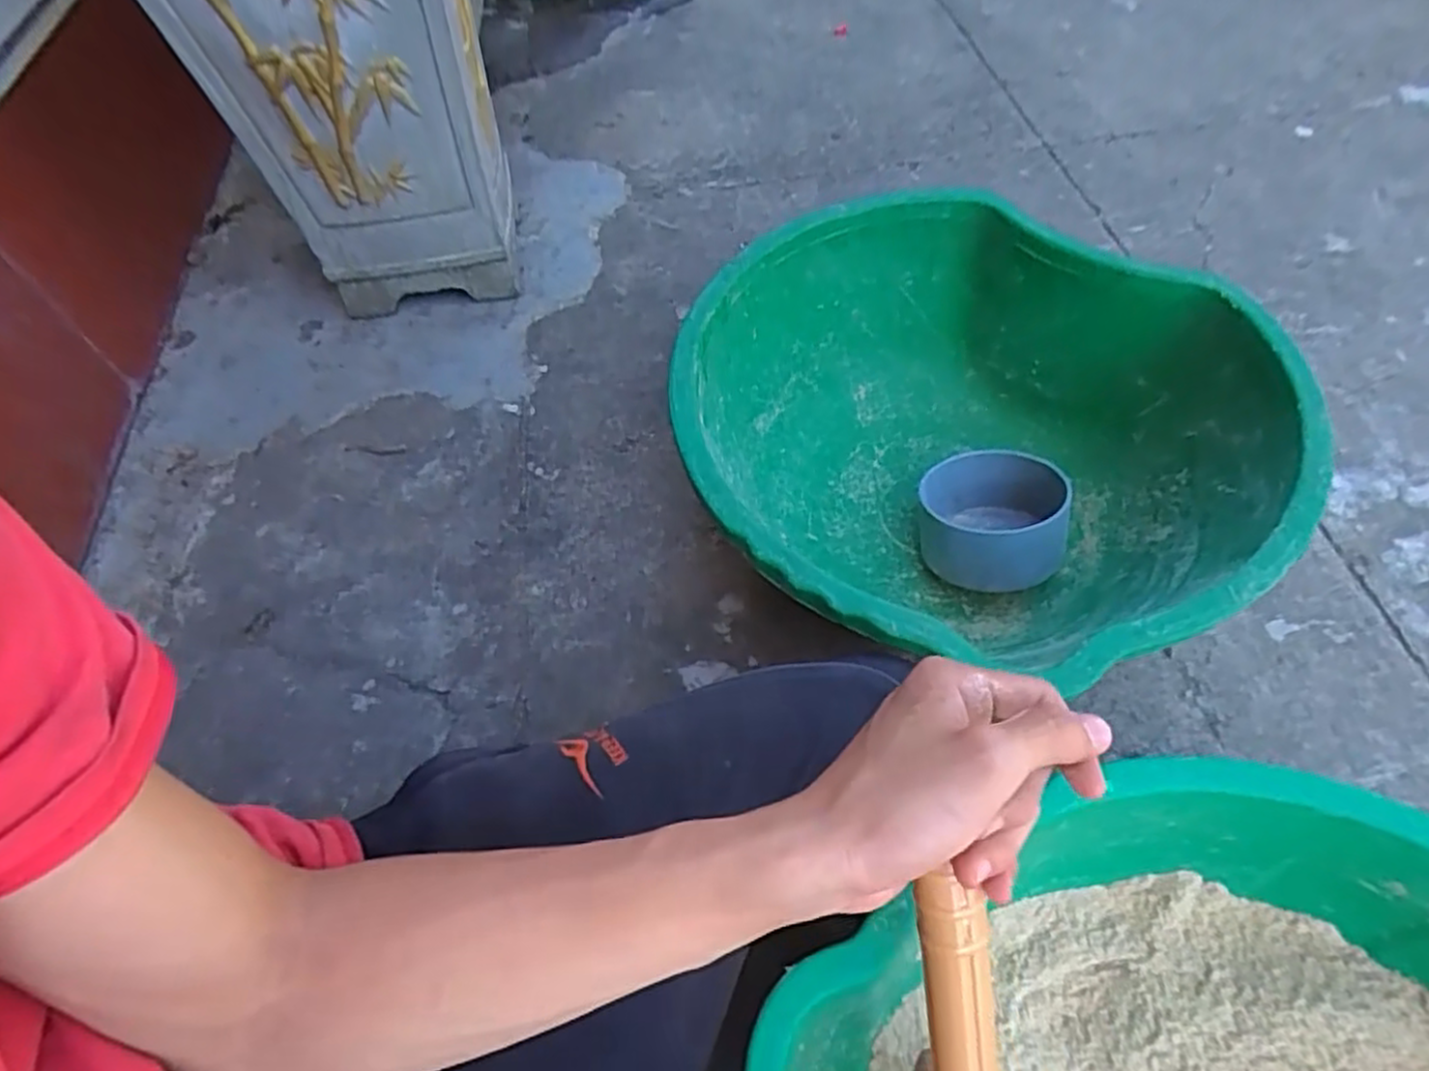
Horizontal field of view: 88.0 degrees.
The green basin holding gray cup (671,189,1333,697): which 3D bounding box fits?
[{"bbox_3d":[0.196,-0.066,0.629,0.432,0.201,0.436,-2,57,3],"label":"green basin holding gray cup"}]

